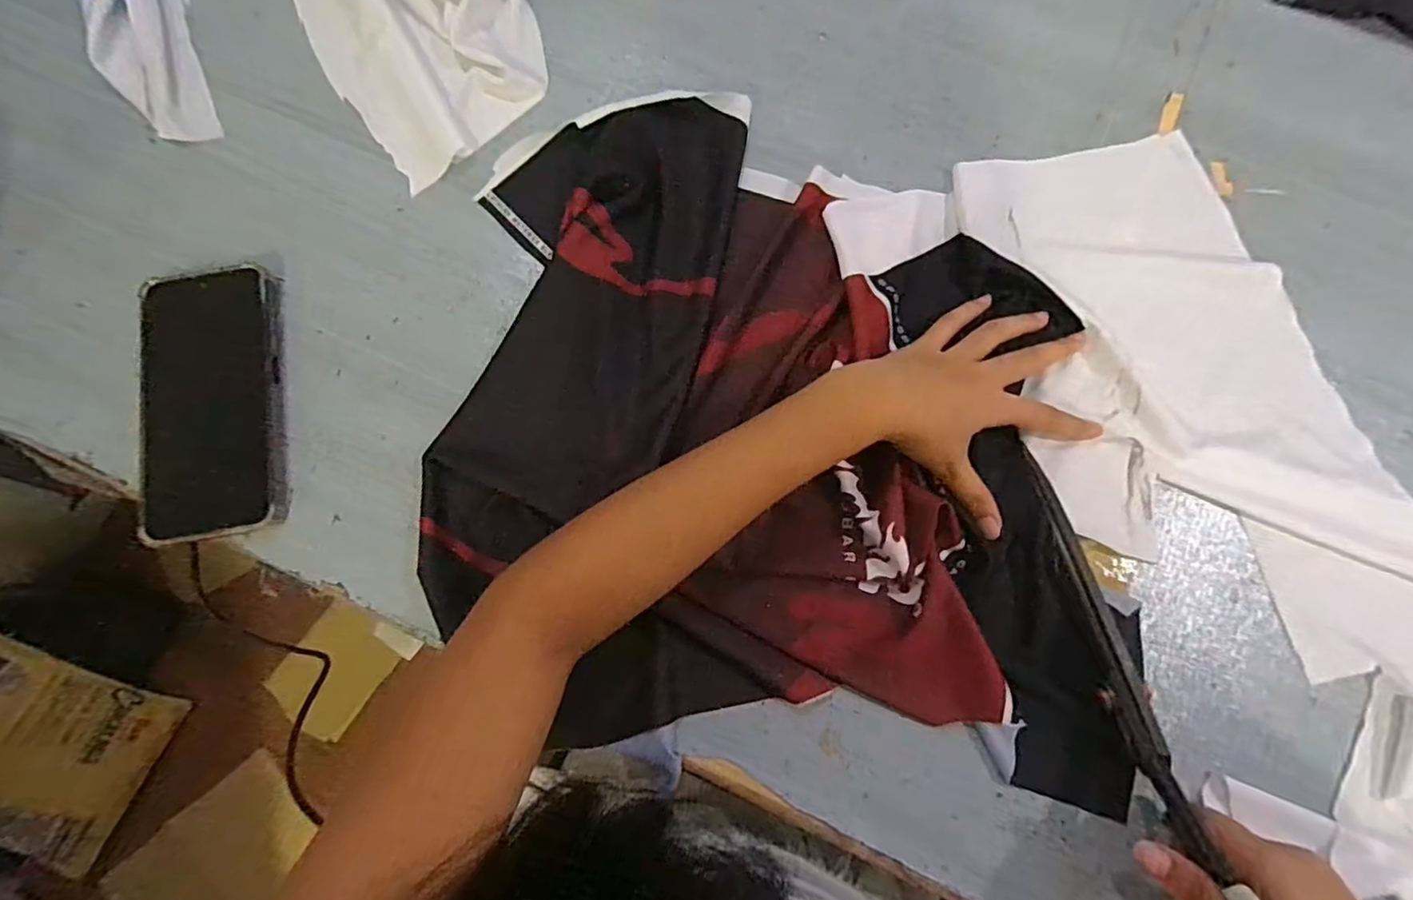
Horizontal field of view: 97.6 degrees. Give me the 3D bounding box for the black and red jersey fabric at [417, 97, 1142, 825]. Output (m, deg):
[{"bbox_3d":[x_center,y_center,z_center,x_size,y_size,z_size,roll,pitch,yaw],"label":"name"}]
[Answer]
[{"bbox_3d":[0.044,-0.027,0.380,0.394,0.023,0.392,6,78,1],"label":"black and red jersey fabric"}]

